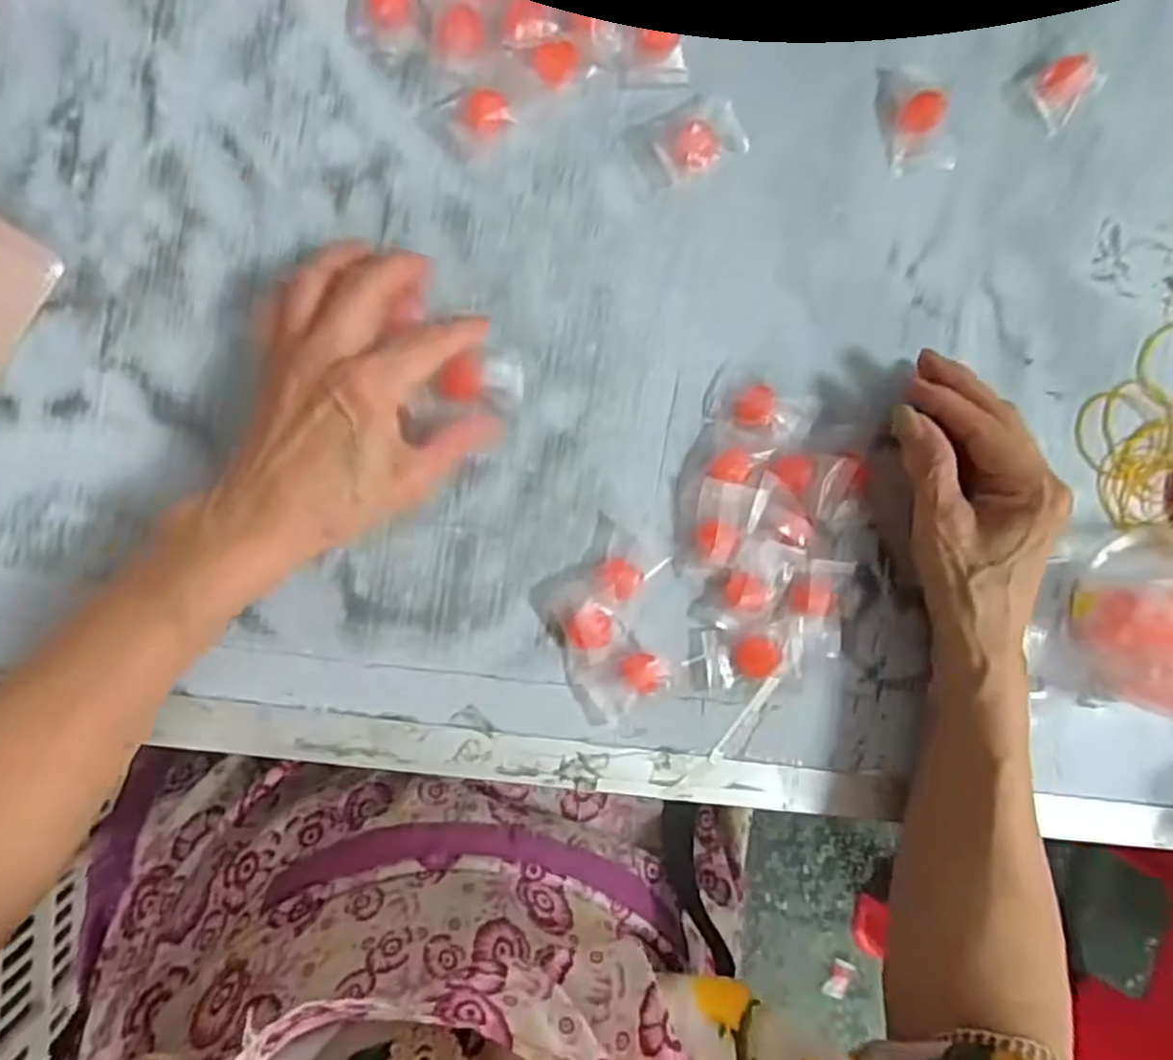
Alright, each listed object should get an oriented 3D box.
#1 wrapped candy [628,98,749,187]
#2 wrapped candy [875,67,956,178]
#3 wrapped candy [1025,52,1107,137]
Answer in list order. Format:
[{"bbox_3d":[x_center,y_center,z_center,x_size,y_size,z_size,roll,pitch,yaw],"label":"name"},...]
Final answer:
[{"bbox_3d":[0.055,-0.207,0.377,0.058,0.012,0.035,-27,93,-7],"label":"wrapped candy"},{"bbox_3d":[0.179,-0.225,0.390,0.036,0.013,0.059,-16,92,-8],"label":"wrapped candy"},{"bbox_3d":[0.266,-0.244,0.395,0.040,0.010,0.032,-39,95,-6],"label":"wrapped candy"}]

